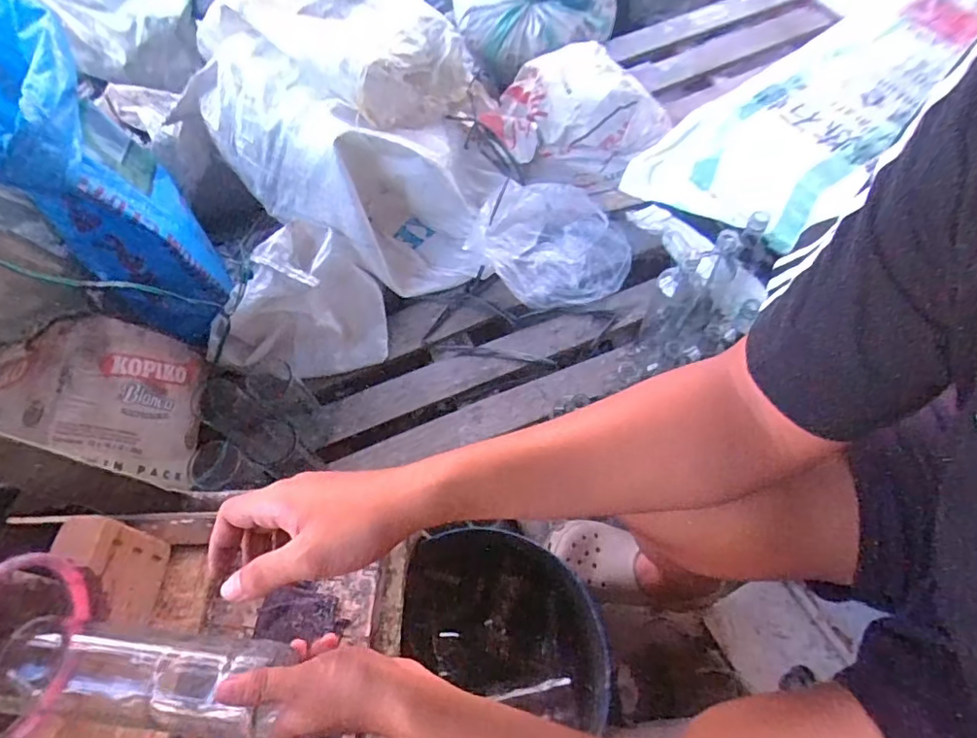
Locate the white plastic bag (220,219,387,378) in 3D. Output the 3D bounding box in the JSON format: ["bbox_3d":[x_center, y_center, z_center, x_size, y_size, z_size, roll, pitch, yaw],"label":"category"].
[{"bbox_3d":[-0.365,-0.146,1.064,0.297,0.183,0.261,-4,60,1],"label":"white plastic bag"}]

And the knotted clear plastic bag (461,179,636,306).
[{"bbox_3d":[0.135,-0.281,1.179,0.340,0.103,0.301,9,62,8],"label":"knotted clear plastic bag"}]

